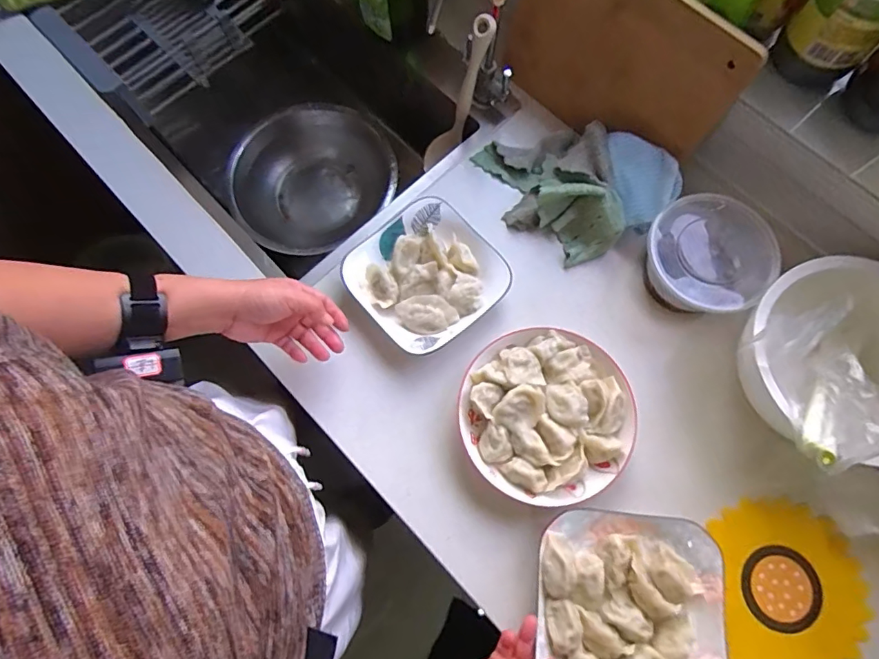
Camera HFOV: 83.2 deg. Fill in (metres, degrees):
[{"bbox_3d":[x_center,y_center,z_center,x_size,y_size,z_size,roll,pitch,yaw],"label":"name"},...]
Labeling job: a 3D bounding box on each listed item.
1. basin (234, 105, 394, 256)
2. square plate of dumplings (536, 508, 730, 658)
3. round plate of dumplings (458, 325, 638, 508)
[{"bbox_3d":[-0.217,-0.262,0.876,0.284,0.074,0.261,0,74,1],"label":"basin"},{"bbox_3d":[0.199,0.292,0.511,0.187,0.031,0.189,4,74,3],"label":"square plate of dumplings"},{"bbox_3d":[0.124,0.096,0.571,0.193,0.038,0.193,0,74,1],"label":"round plate of dumplings"}]

